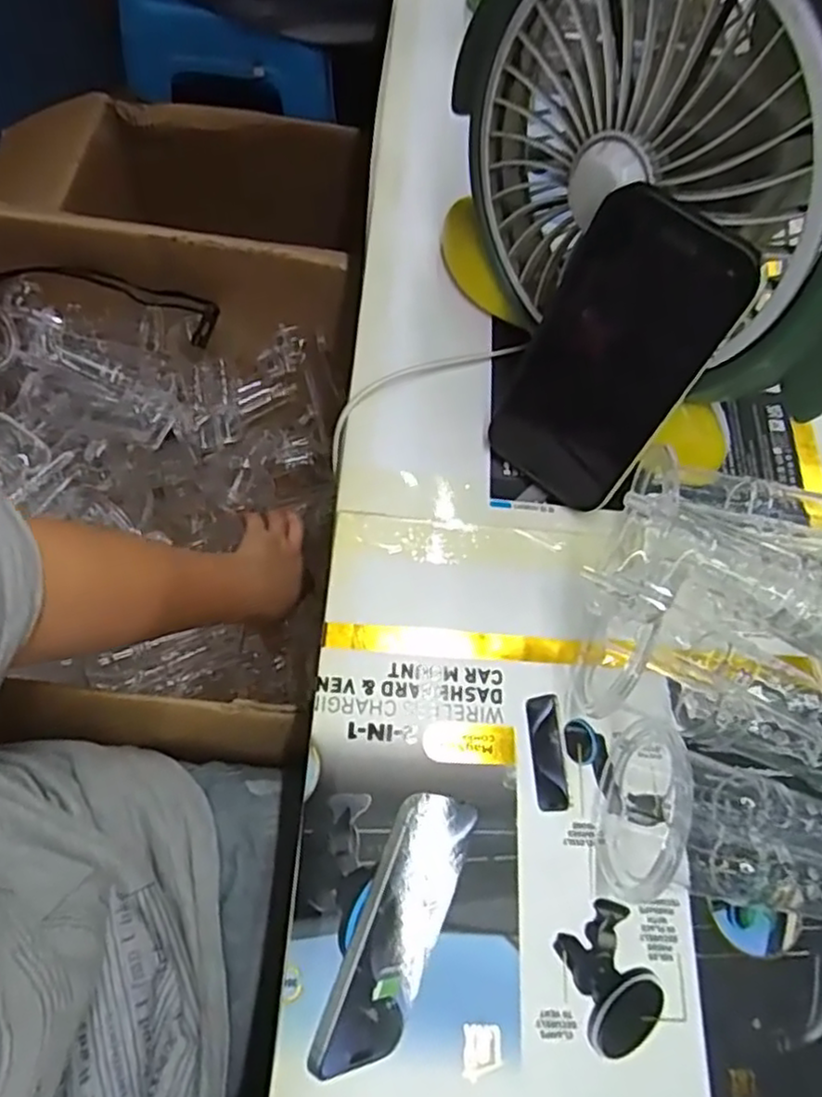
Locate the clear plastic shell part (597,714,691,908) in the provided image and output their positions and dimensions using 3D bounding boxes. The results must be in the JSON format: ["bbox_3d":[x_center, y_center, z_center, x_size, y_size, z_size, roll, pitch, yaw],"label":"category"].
[{"bbox_3d":[0.104,0.116,0.313,0.031,0.026,0.075,15,65,2],"label":"clear plastic shell part"}]

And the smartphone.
[{"bbox_3d":[0.093,-0.087,0.338,0.075,0.151,0.010,38,50,11],"label":"smartphone"}]

